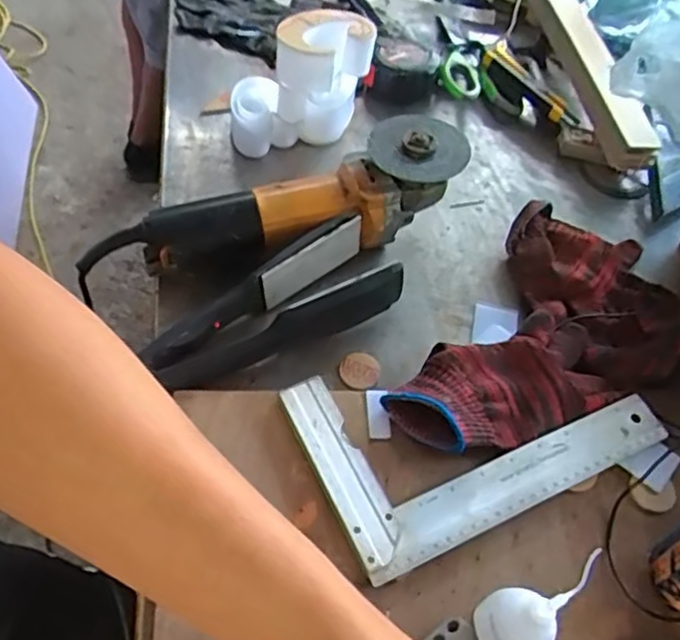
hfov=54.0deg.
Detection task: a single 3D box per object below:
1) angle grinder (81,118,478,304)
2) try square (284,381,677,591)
[{"bbox_3d":[-0.046,-0.090,0.581,0.320,0.100,0.079,-17,58,-16],"label":"angle grinder"},{"bbox_3d":[0.103,0.073,0.497,0.256,0.011,0.146,-20,58,-18],"label":"try square"}]

